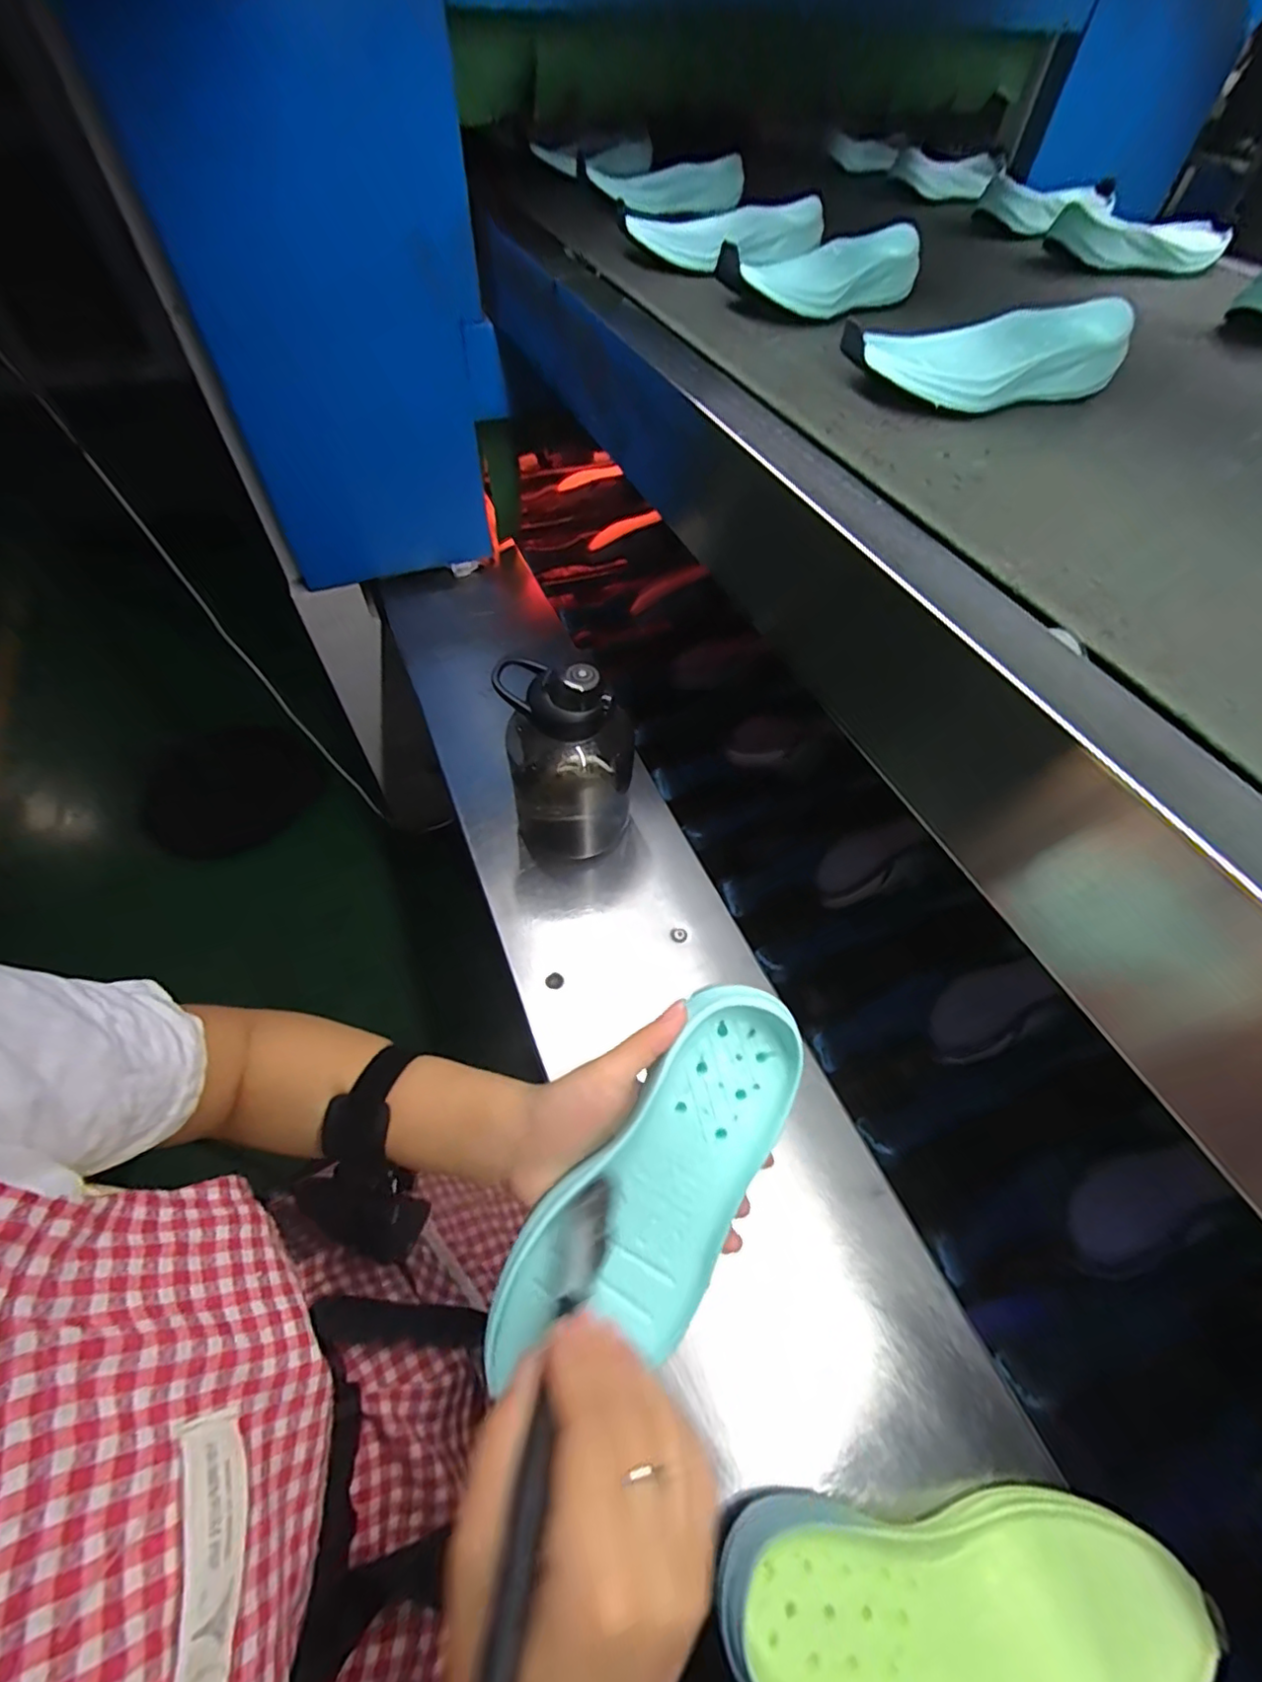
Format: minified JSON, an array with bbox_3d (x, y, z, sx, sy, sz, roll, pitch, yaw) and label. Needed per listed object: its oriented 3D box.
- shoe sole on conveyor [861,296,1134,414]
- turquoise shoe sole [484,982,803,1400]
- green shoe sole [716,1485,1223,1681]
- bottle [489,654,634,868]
[{"bbox_3d":[0.251,-0.335,0.427,0.195,0.043,0.061,-19,58,-11],"label":"shoe sole on conveyor"},{"bbox_3d":[0.018,0.168,0.303,0.083,0.032,0.204,38,76,0],"label":"turquoise shoe sole"},{"bbox_3d":[0.196,0.465,0.361,0.282,0.063,0.105,-1,57,0],"label":"green shoe sole"},{"bbox_3d":[-0.066,-0.078,0.622,0.121,0.212,0.112,-18,58,-10],"label":"bottle"}]

